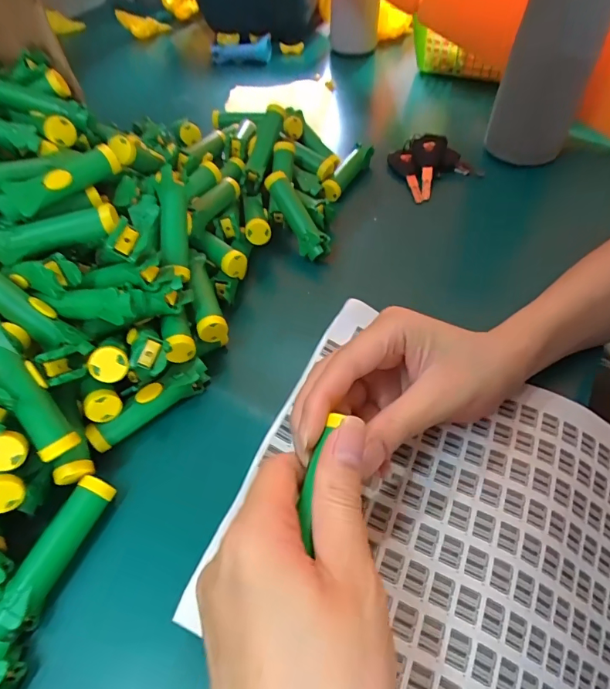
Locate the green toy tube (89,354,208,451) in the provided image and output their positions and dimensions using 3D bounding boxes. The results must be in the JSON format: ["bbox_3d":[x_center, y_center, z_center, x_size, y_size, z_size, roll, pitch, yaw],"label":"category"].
[{"bbox_3d":[-0.097,0.037,0.285,0.080,0.017,0.016,-37,60,-24],"label":"green toy tube"}]

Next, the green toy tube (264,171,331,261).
[{"bbox_3d":[-0.006,-0.108,0.376,0.024,0.016,0.079,-26,79,-17],"label":"green toy tube"}]

